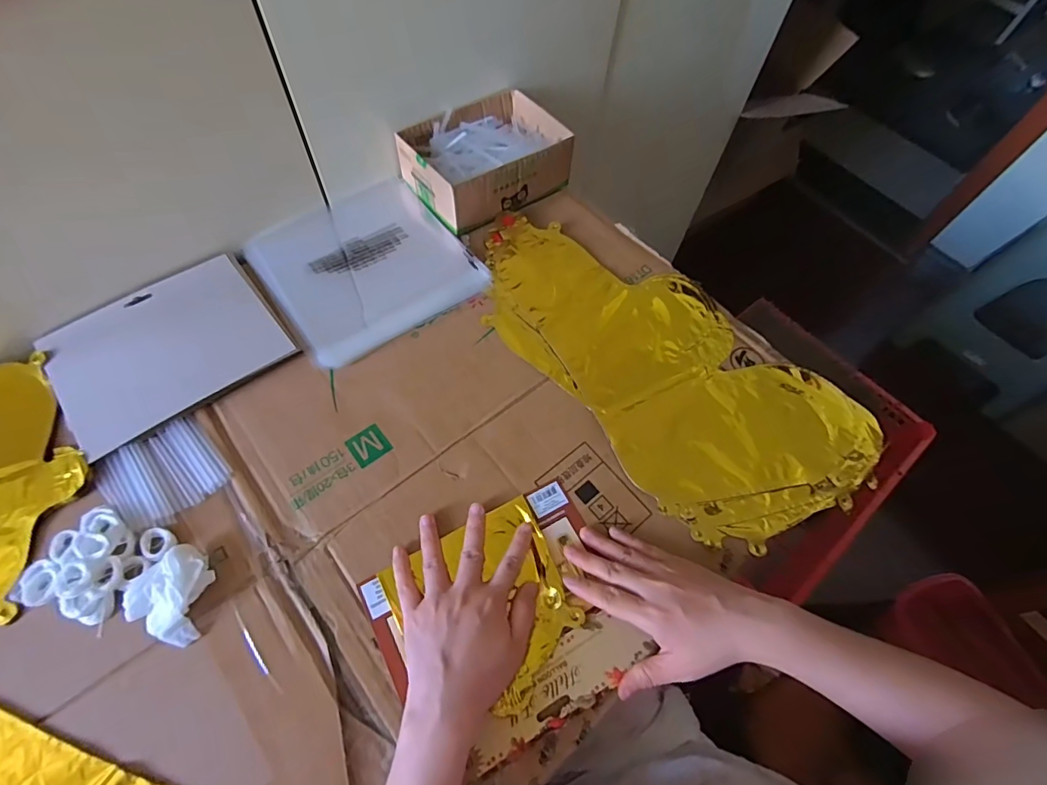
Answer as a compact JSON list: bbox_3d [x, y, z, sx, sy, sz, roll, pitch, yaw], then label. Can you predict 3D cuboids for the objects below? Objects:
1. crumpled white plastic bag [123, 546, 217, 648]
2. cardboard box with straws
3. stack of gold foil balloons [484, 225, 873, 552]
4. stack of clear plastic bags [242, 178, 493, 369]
[{"bbox_3d":[-0.265,0.151,0.366,0.064,0.021,0.056,27,61,11],"label":"crumpled white plastic bag"},{"bbox_3d":[-0.045,-0.289,0.600,0.182,0.065,0.131,-34,68,-21],"label":"cardboard box with straws"},{"bbox_3d":[0.139,-0.044,0.505,0.225,0.020,0.438,-35,68,-22],"label":"stack of gold foil balloons"},{"bbox_3d":[-0.186,-0.160,0.553,0.210,0.012,0.241,-32,67,-21],"label":"stack of clear plastic bags"}]

